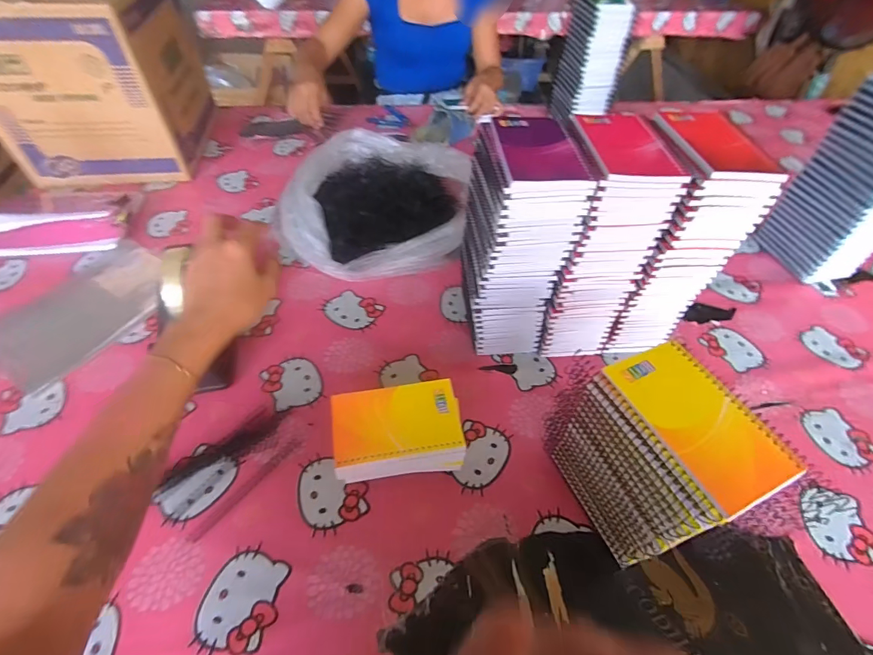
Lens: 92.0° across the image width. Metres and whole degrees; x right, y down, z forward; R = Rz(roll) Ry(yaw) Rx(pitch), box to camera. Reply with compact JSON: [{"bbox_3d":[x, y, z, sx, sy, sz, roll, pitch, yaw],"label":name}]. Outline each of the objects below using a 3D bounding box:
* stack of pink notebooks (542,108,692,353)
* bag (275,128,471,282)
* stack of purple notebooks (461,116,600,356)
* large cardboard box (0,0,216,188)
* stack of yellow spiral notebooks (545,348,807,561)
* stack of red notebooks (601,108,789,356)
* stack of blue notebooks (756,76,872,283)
[{"bbox_3d":[0.188,-0.097,0.540,0.099,0.287,0.128,-2,51,-6],"label":"stack of pink notebooks"},{"bbox_3d":[-0.092,-0.211,0.720,0.291,0.110,0.293,11,50,5],"label":"bag"},{"bbox_3d":[0.091,-0.090,0.525,0.099,0.284,0.121,-4,51,-8],"label":"stack of purple notebooks"},{"bbox_3d":[-0.640,-0.472,0.798,0.299,0.311,0.274,-5,51,-9],"label":"large cardboard box"},{"bbox_3d":[0.190,0.131,0.400,0.084,0.202,0.128,-19,54,-18],"label":"stack of yellow spiral notebooks"},{"bbox_3d":[0.283,-0.102,0.547,0.104,0.286,0.134,1,50,-4],"label":"stack of red notebooks"},{"bbox_3d":[0.663,-0.218,0.669,0.097,0.289,0.142,-4,51,-8],"label":"stack of blue notebooks"}]

